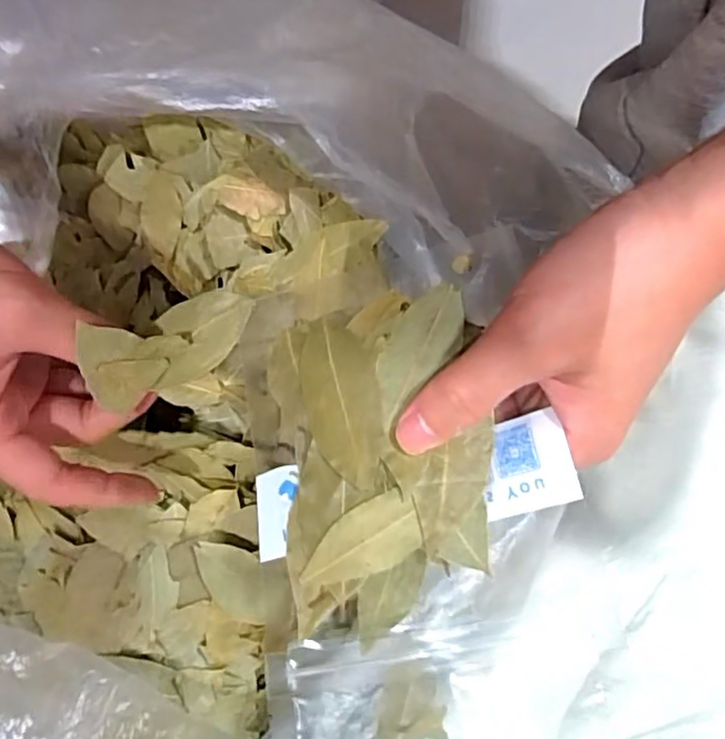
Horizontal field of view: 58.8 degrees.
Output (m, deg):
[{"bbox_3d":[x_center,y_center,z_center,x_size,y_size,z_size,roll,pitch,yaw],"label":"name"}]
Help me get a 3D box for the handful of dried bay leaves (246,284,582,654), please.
[{"bbox_3d":[0.015,0.028,0.233,0.099,0.032,0.116,-8,77,-2],"label":"handful of dried bay leaves"}]

